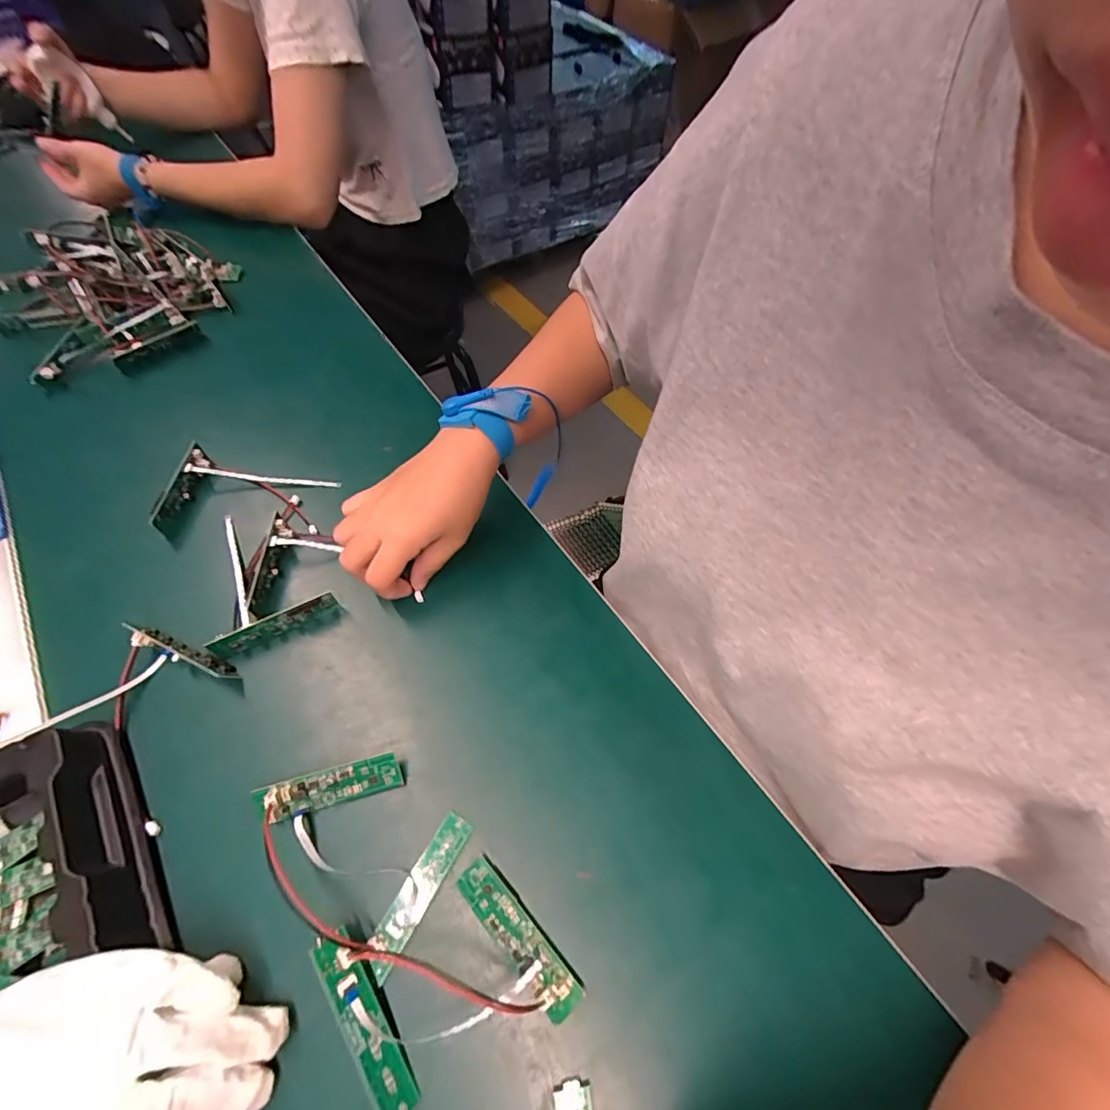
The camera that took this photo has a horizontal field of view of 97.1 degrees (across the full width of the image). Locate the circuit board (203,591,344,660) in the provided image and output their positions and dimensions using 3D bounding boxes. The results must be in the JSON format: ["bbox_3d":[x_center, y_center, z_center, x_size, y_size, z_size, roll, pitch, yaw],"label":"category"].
[{"bbox_3d":[-0.193,0.049,0.341,0.081,0.024,0.007,-27,63,-15],"label":"circuit board"}]

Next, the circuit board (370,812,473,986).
[{"bbox_3d":[-0.075,0.185,0.272,0.019,0.005,0.078,28,64,15],"label":"circuit board"}]

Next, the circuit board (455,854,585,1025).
[{"bbox_3d":[-0.020,0.201,0.259,0.020,0.007,0.082,-40,67,-20],"label":"circuit board"}]

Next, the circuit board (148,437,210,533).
[{"bbox_3d":[-0.298,-0.053,0.397,0.016,0.027,0.079,4,60,2],"label":"circuit board"}]

